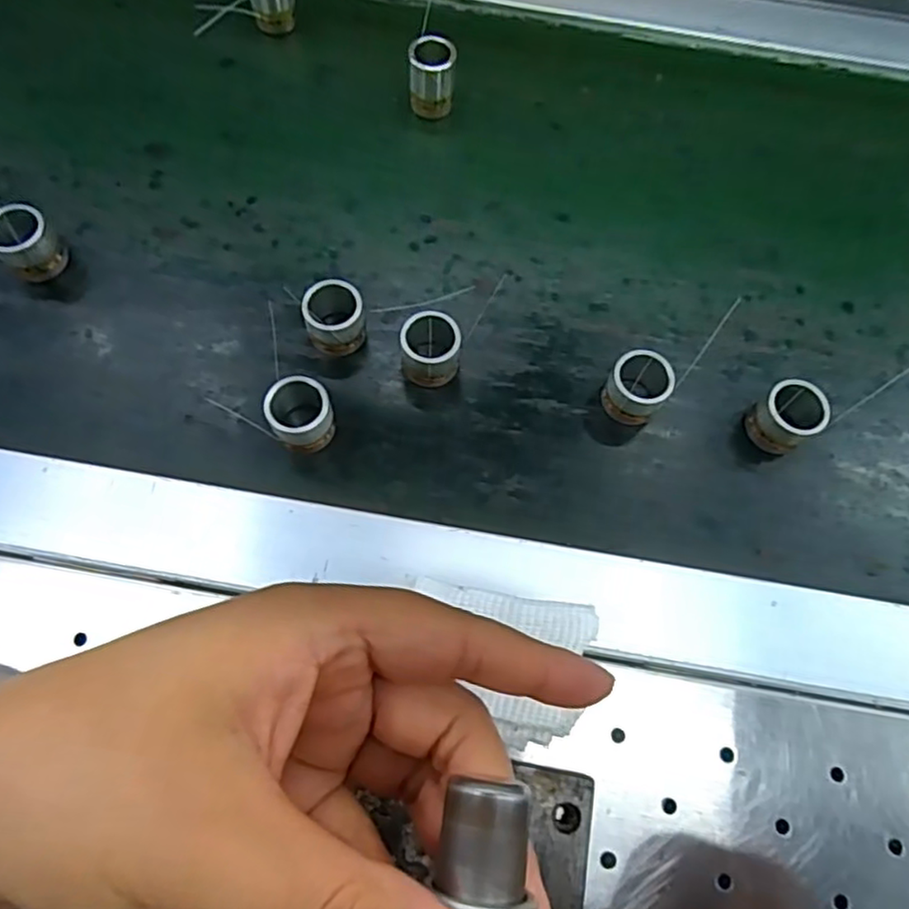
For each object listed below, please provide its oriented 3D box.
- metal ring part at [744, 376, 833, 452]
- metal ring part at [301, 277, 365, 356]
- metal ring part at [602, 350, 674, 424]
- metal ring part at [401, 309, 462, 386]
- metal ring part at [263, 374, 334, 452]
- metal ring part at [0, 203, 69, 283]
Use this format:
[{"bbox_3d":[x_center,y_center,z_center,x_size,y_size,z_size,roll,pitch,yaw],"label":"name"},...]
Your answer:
[{"bbox_3d":[0.138,-0.015,0.274,0.022,0.026,0.024,1,68,-3],"label":"metal ring part"},{"bbox_3d":[-0.053,-0.058,0.287,0.024,0.025,0.026,1,68,-3],"label":"metal ring part"},{"bbox_3d":[0.077,-0.028,0.276,0.024,0.029,0.027,39,71,12],"label":"metal ring part"},{"bbox_3d":[-0.010,-0.044,0.281,0.025,0.026,0.025,1,68,-3],"label":"metal ring part"},{"bbox_3d":[-0.063,-0.016,0.270,0.025,0.026,0.024,-17,70,-10],"label":"metal ring part"},{"bbox_3d":[-0.191,-0.094,0.293,0.025,0.025,0.021,-42,76,-17],"label":"metal ring part"}]

